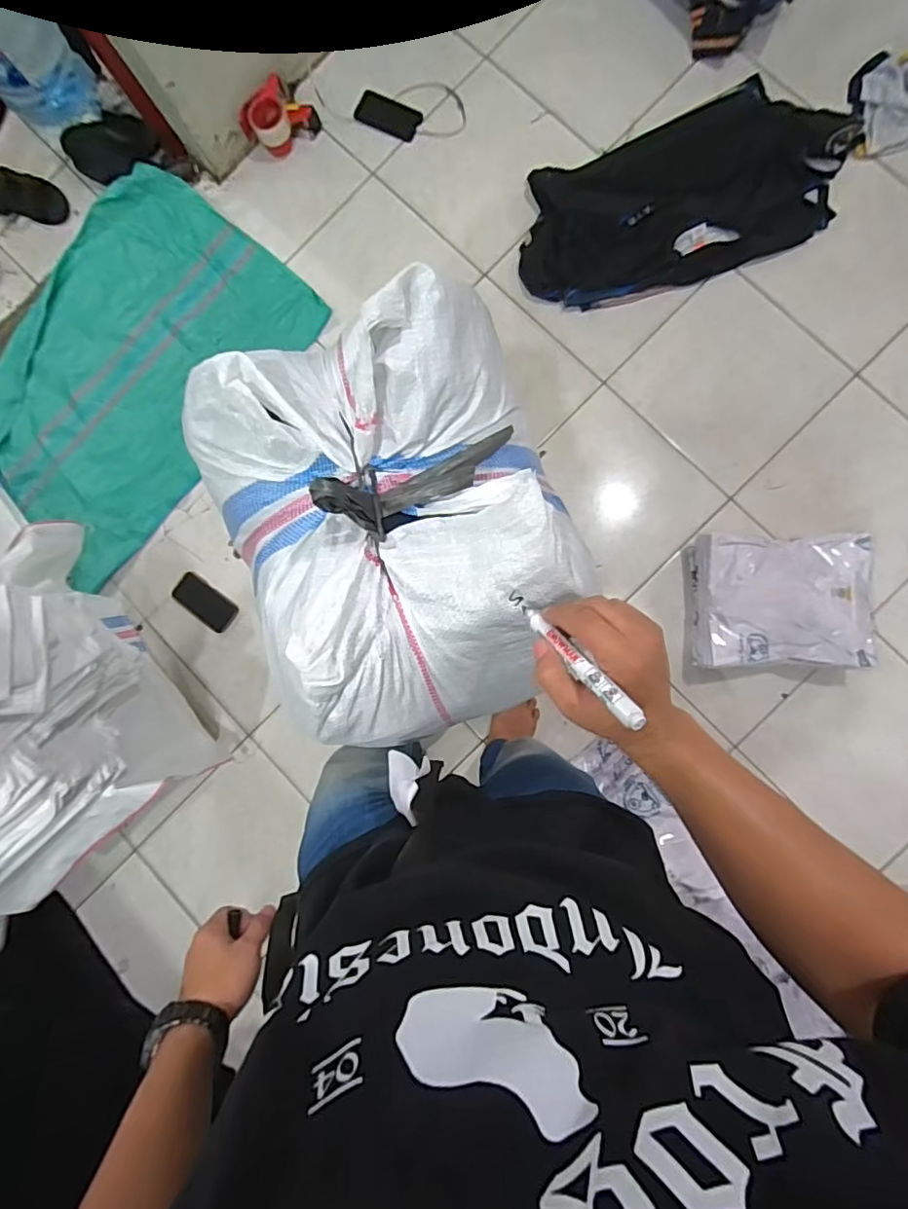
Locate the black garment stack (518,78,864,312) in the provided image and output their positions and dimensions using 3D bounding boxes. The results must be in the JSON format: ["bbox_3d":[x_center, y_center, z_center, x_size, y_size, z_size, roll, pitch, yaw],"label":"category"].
[{"bbox_3d":[0.544,-0.970,1.340,0.785,0.048,0.389,-21,85,4],"label":"black garment stack"}]

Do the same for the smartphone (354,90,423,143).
[{"bbox_3d":[-0.165,-1.249,1.432,0.158,0.011,0.088,18,90,-7],"label":"smartphone"}]

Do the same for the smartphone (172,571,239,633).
[{"bbox_3d":[-0.623,-0.006,1.402,0.163,0.014,0.084,37,92,0],"label":"smartphone"}]

